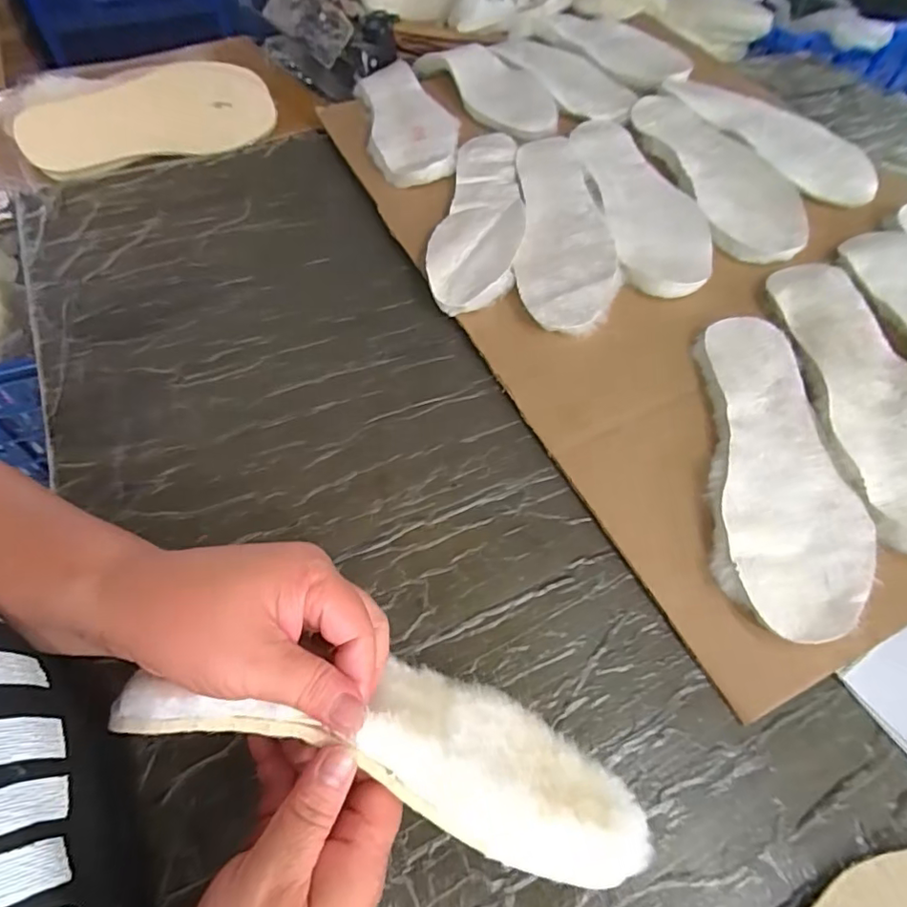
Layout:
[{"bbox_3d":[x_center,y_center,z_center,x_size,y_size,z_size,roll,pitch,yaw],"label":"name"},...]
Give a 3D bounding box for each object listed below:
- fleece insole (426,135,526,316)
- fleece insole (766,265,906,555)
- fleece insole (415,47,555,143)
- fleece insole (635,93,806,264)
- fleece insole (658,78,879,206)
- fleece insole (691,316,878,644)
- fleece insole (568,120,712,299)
[{"bbox_3d":[0.032,-0.247,0.571,0.087,0.016,0.259,8,61,10],"label":"fleece insole"},{"bbox_3d":[0.330,-0.052,0.432,0.089,0.023,0.272,3,54,-1],"label":"fleece insole"},{"bbox_3d":[0.052,-0.461,0.693,0.104,0.019,0.233,-30,64,-14],"label":"fleece insole"},{"bbox_3d":[0.278,-0.302,0.584,0.087,0.014,0.275,-18,61,6],"label":"fleece insole"},{"bbox_3d":[0.345,-0.348,0.606,0.107,0.021,0.250,-18,57,-15],"label":"fleece insole"},{"bbox_3d":[0.238,0.003,0.409,0.095,0.016,0.262,6,60,9],"label":"fleece insole"},{"bbox_3d":[0.191,-0.262,0.564,0.091,0.012,0.266,-8,60,1],"label":"fleece insole"}]

